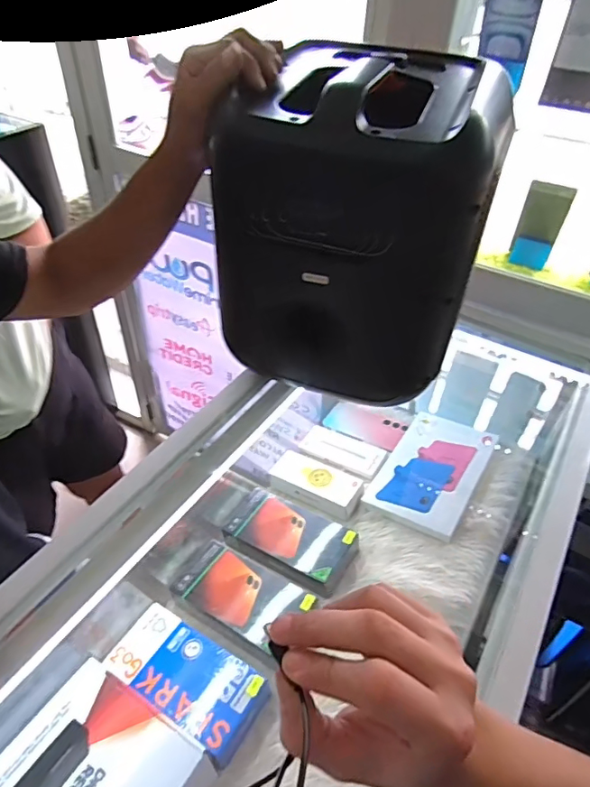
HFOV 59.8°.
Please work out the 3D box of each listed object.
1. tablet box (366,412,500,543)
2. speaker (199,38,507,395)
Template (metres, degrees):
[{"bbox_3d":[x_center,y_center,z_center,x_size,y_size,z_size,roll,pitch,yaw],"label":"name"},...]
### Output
[{"bbox_3d":[0.228,0.121,0.843,0.143,0.030,0.238,25,47,22],"label":"tablet box"},{"bbox_3d":[0.065,-0.178,0.562,0.267,0.294,0.221,13,44,10],"label":"speaker"}]

